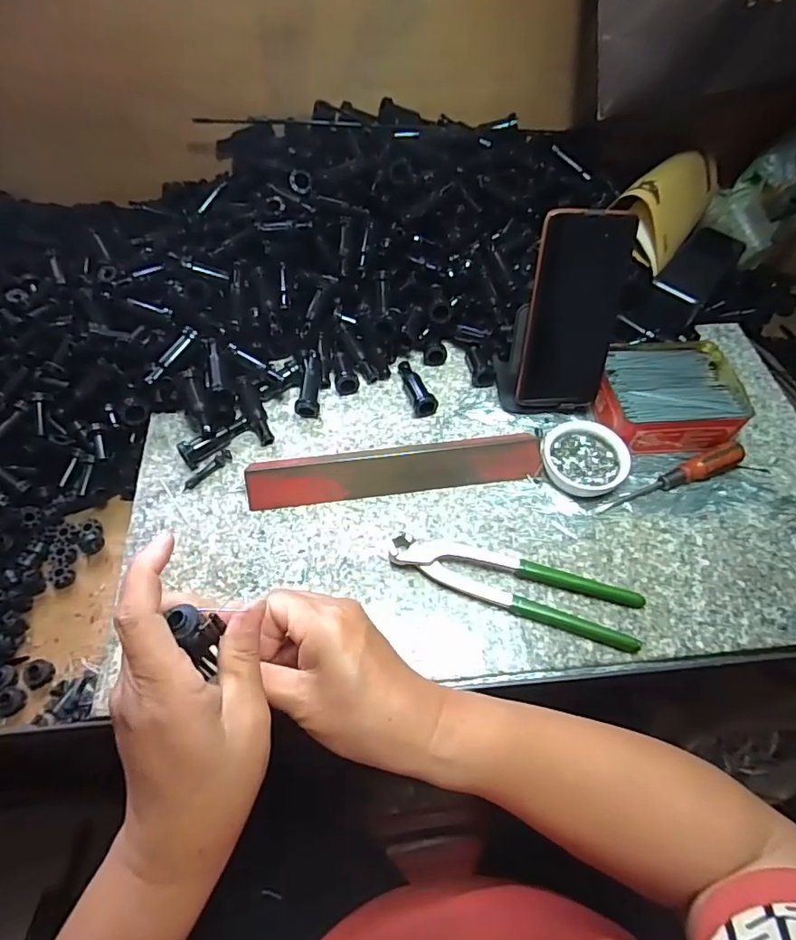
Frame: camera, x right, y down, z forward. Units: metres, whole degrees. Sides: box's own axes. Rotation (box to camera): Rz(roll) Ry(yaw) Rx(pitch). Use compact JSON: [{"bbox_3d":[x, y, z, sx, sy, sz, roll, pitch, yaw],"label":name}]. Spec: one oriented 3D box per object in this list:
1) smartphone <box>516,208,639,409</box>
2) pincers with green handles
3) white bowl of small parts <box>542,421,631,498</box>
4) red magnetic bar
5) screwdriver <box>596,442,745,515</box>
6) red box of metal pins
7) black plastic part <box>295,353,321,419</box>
[{"bbox_3d":[0.153,-0.134,0.458,0.077,0.168,0.009,1,32,0],"label":"smartphone"},{"bbox_3d":[0.091,0.088,0.414,0.197,0.018,0.048,16,58,10],"label":"pincers with green handles"},{"bbox_3d":[0.165,-0.009,0.469,0.073,0.024,0.065,37,64,21],"label":"white bowl of small parts"},{"bbox_3d":[0.000,-0.001,0.461,0.256,0.028,0.033,-7,57,-5],"label":"red magnetic bar"},{"bbox_3d":[0.242,0.006,0.464,0.141,0.025,0.018,-16,58,-10],"label":"screwdriver"},{"bbox_3d":[0.252,-0.071,0.500,0.127,0.041,0.113,-3,57,-2],"label":"red box of metal pins"},{"bbox_3d":[-0.087,-0.084,0.512,0.023,0.019,0.067,-3,57,-2],"label":"black plastic part"}]

